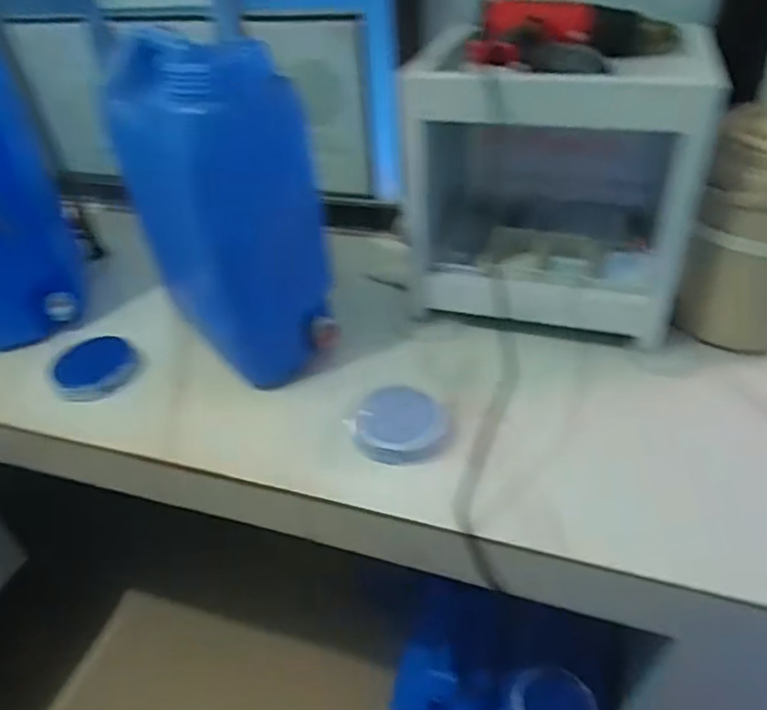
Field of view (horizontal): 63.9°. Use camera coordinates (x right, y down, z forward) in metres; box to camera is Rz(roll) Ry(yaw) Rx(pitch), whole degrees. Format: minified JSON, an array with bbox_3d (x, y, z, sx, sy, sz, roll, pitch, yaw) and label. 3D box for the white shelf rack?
[{"bbox_3d":[0.251,-0.265,0.905,0.369,0.341,0.366,9,41,16],"label":"white shelf rack"}]

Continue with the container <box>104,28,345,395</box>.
[{"bbox_3d":[-0.193,-0.171,0.786,0.214,0.408,0.157,27,49,32],"label":"container"}]

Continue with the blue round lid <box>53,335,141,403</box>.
[{"bbox_3d":[-0.419,0.017,0.896,0.115,0.013,0.130,-25,44,-24],"label":"blue round lid"}]

